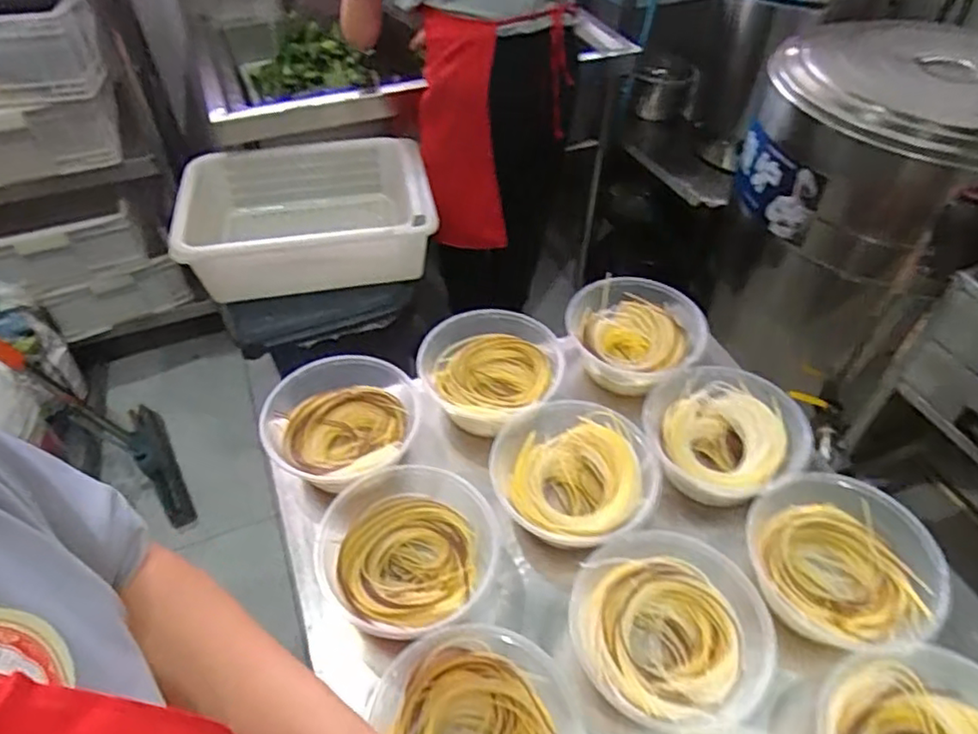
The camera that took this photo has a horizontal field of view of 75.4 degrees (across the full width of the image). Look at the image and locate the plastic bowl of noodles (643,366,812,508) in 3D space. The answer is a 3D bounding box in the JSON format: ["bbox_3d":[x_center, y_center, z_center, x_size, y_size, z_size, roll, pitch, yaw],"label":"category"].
[{"bbox_3d":[0.260,0.079,0.720,0.172,0.075,0.149,21,51,18],"label":"plastic bowl of noodles"}]

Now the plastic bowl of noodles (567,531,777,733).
[{"bbox_3d":[0.162,0.241,0.575,0.174,0.071,0.160,0,48,0],"label":"plastic bowl of noodles"}]

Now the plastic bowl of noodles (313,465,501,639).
[{"bbox_3d":[-0.083,0.180,0.631,0.162,0.064,0.176,0,48,0],"label":"plastic bowl of noodles"}]

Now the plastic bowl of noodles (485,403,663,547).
[{"bbox_3d":[0.090,0.121,0.687,0.172,0.072,0.157,0,48,0],"label":"plastic bowl of noodles"}]

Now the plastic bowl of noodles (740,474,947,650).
[{"bbox_3d":[0.336,0.193,0.611,0.160,0.075,0.167,0,48,0],"label":"plastic bowl of noodles"}]

